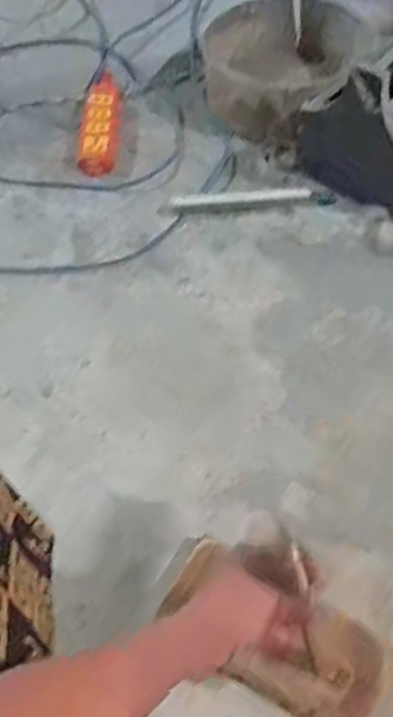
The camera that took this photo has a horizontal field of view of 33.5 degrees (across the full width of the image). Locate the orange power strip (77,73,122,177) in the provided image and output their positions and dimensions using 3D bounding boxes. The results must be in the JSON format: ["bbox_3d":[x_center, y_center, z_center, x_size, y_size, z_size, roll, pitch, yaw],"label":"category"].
[{"bbox_3d":[-0.159,-0.399,1.098,0.059,0.030,0.228,0,55,4],"label":"orange power strip"}]

